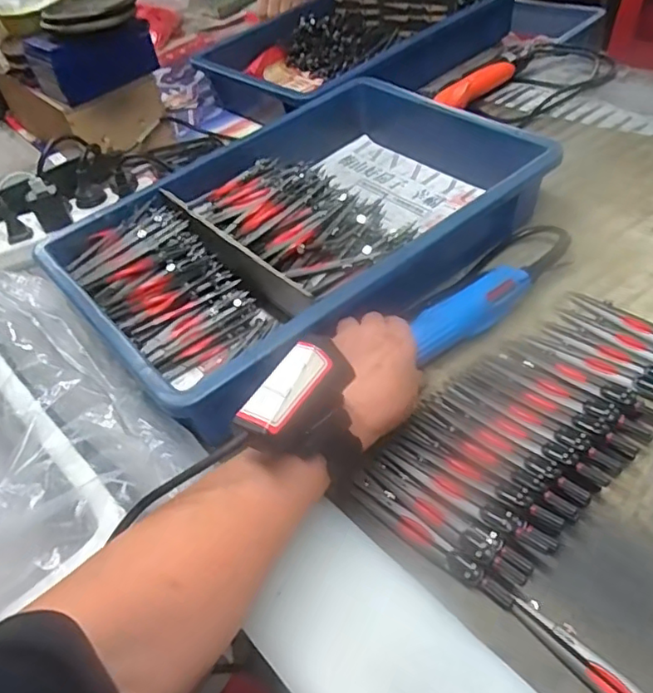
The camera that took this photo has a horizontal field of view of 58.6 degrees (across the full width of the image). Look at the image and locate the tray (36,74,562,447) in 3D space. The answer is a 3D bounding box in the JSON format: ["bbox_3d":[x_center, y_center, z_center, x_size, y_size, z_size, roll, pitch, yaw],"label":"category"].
[{"bbox_3d":[-0.025,-0.123,0.570,0.435,0.096,0.295,-37,51,-21],"label":"tray"}]

